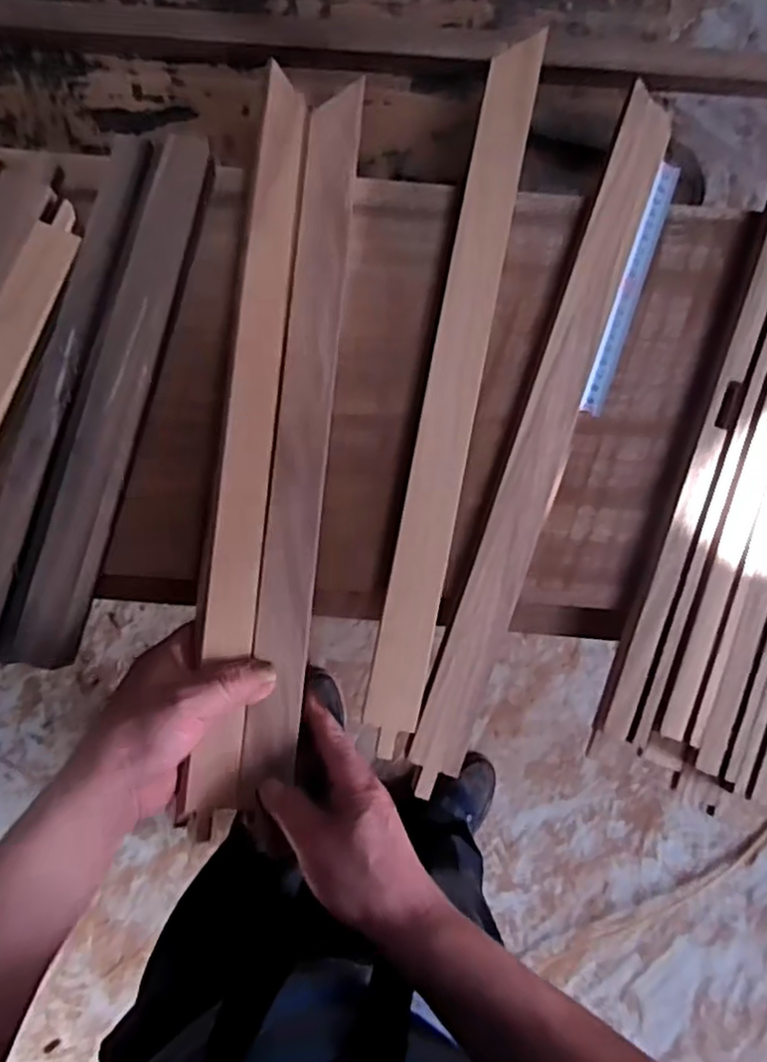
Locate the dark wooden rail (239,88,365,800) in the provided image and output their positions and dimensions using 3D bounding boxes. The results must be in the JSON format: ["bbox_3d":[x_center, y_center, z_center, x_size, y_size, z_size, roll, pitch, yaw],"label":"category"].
[{"bbox_3d":[-0.053,-0.069,0.454,0.034,0.013,0.459,5,85,0],"label":"dark wooden rail"}]

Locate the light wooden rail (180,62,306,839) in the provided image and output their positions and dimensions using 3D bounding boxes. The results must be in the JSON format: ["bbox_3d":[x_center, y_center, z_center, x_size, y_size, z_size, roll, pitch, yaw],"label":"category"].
[{"bbox_3d":[-0.088,-0.059,0.444,0.038,0.013,0.481,4,85,0],"label":"light wooden rail"}]

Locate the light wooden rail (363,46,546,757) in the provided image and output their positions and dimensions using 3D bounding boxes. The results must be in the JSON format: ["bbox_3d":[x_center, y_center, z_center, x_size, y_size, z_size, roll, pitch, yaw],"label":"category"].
[{"bbox_3d":[0.049,-0.101,0.469,0.039,0.034,0.498,11,85,0],"label":"light wooden rail"}]

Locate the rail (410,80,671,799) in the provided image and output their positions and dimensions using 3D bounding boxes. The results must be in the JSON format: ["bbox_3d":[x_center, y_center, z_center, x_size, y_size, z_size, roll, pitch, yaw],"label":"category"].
[{"bbox_3d":[0.115,-0.067,0.469,0.043,0.031,0.486,20,85,-1],"label":"rail"}]

